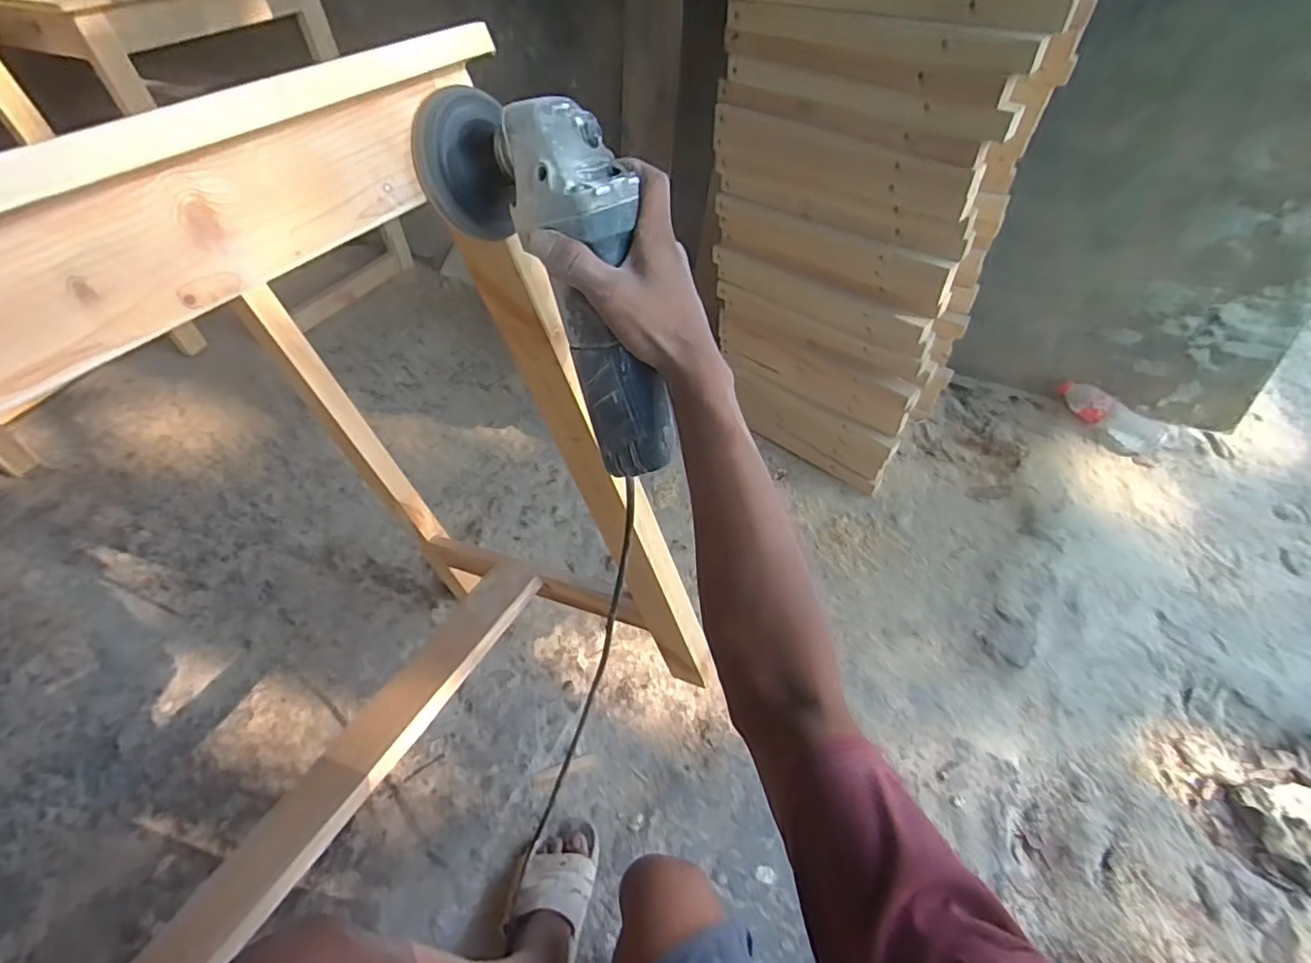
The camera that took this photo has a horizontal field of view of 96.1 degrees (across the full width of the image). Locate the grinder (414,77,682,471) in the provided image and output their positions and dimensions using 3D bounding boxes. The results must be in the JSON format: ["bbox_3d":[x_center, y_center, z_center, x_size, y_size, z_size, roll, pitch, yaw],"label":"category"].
[{"bbox_3d":[-0.052,-0.136,0.402,0.097,0.281,0.096,-32,17,-24],"label":"grinder"}]

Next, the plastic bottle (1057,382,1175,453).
[{"bbox_3d":[0.993,-0.132,1.273,0.246,0.066,0.078,30,52,-1],"label":"plastic bottle"}]

